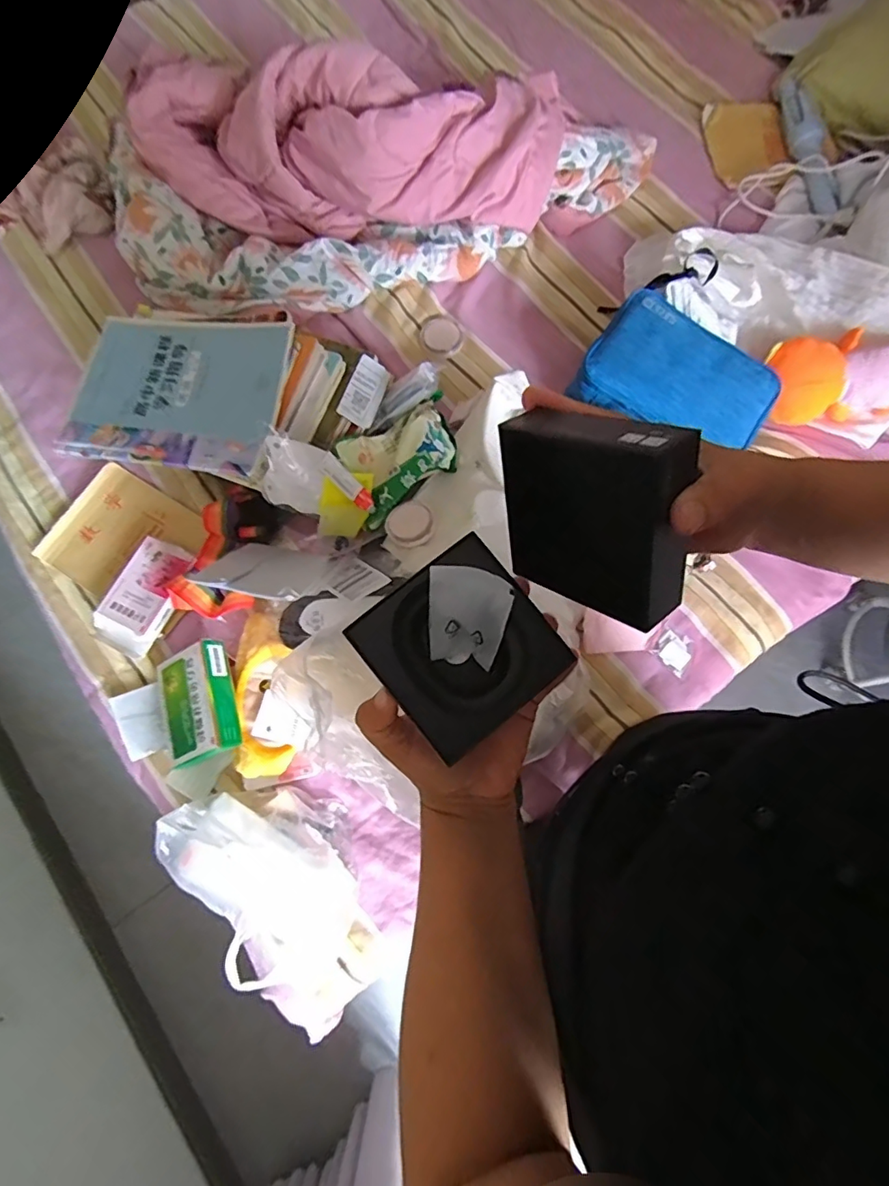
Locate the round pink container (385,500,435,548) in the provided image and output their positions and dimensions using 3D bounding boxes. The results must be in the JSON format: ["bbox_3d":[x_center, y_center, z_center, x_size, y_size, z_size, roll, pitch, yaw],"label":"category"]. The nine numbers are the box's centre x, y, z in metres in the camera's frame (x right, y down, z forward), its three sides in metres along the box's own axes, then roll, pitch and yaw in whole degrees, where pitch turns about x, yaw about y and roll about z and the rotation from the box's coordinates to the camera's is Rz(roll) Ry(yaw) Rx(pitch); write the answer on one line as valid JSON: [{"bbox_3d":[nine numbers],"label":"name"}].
[{"bbox_3d":[-0.049,-0.098,0.752,0.060,0.026,0.065,0,76,1],"label":"round pink container"}]

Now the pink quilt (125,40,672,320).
[{"bbox_3d":[-0.098,-0.743,0.884,0.925,0.190,0.415,-19,77,-4],"label":"pink quilt"}]

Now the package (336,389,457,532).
[{"bbox_3d":[-0.064,-0.199,0.778,0.187,0.047,0.124,-30,98,5],"label":"package"}]

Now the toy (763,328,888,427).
[{"bbox_3d":[0.600,-0.333,0.806,0.189,0.093,0.120,-9,76,-1],"label":"toy"}]

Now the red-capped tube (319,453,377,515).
[{"bbox_3d":[-0.138,-0.157,0.757,0.030,0.014,0.106,-51,122,-10],"label":"red-capped tube"}]

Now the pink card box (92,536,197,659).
[{"bbox_3d":[-0.455,0.005,0.792,0.097,0.035,0.172,26,78,7],"label":"pink card box"}]

